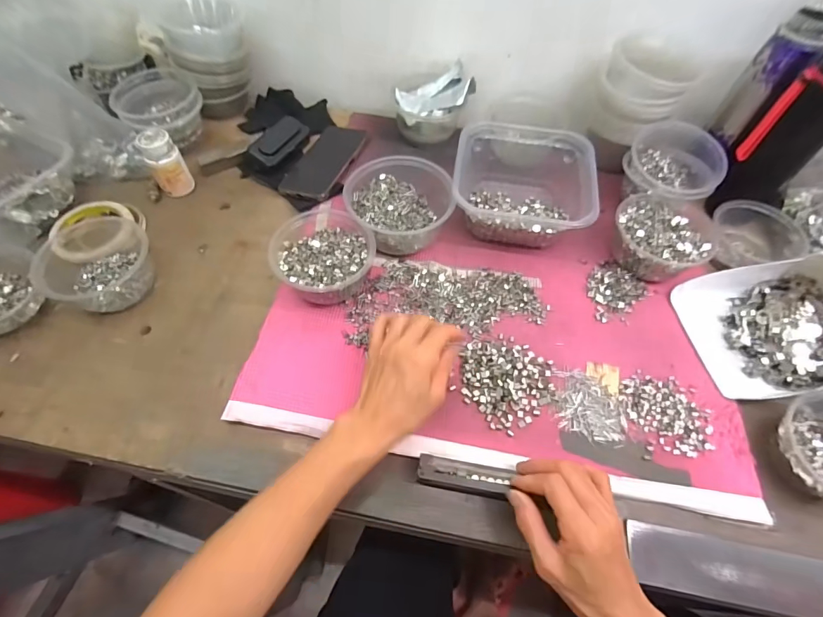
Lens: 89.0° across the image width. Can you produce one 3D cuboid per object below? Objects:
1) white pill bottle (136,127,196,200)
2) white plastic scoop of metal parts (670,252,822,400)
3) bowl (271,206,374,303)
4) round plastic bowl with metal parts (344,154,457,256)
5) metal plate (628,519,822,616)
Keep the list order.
[{"bbox_3d":[-0.335,-0.198,0.573,0.042,0.079,0.047,-30,64,-18],"label":"white pill bottle"},{"bbox_3d":[0.411,0.012,0.458,0.171,0.081,0.160,-7,59,-5],"label":"white plastic scoop of metal parts"},{"bbox_3d":[-0.104,-0.058,0.494,0.108,0.059,0.114,1,59,-1],"label":"bowl"},{"bbox_3d":[-0.017,-0.143,0.543,0.132,0.058,0.151,-5,59,-4],"label":"round plastic bowl with metal parts"},{"bbox_3d":[0.318,0.236,0.361,0.242,0.008,0.048,10,59,5],"label":"metal plate"}]

